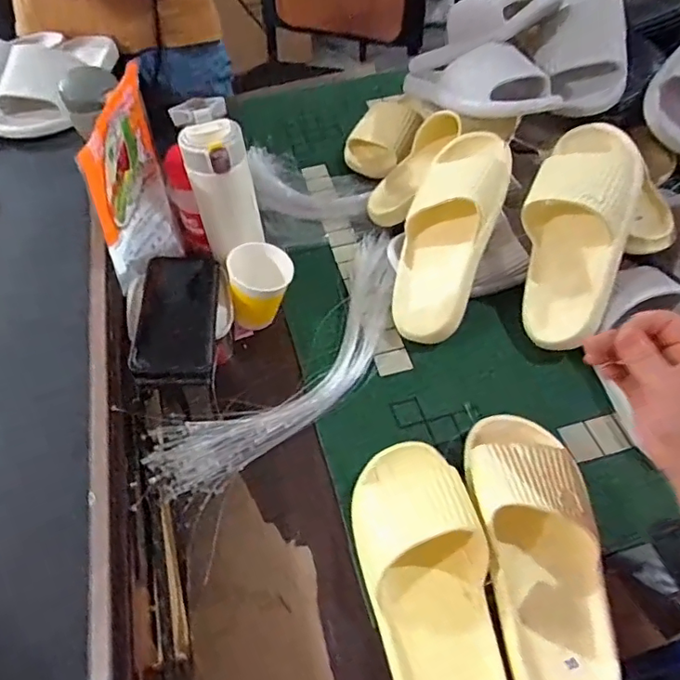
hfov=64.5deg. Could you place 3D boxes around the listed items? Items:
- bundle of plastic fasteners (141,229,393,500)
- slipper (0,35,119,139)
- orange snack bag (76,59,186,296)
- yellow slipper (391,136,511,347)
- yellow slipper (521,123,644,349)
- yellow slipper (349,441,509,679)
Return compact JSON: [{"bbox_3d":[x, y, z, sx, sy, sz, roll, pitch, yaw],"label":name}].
[{"bbox_3d":[-0.032,0.015,0.598,0.113,0.037,0.408,29,59,22],"label":"bundle of plastic fasteners"},{"bbox_3d":[-0.401,-0.384,0.762,0.095,0.071,0.246,3,53,4],"label":"slipper"},{"bbox_3d":[-0.222,-0.168,0.600,0.028,0.191,0.176,3,53,4],"label":"orange snack bag"},{"bbox_3d":[0.123,-0.126,0.622,0.102,0.067,0.259,16,86,13],"label":"yellow slipper"},{"bbox_3d":[0.259,-0.115,0.596,0.113,0.074,0.252,10,92,9],"label":"yellow slipper"},{"bbox_3d":[0.075,0.196,0.440,0.101,0.062,0.242,-12,53,-8],"label":"yellow slipper"}]

